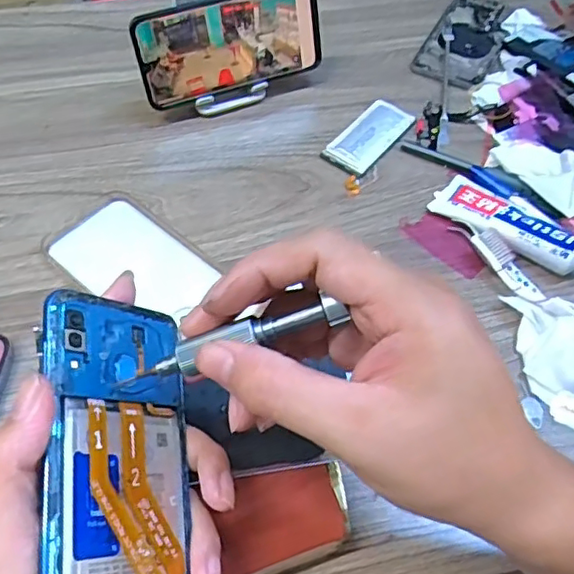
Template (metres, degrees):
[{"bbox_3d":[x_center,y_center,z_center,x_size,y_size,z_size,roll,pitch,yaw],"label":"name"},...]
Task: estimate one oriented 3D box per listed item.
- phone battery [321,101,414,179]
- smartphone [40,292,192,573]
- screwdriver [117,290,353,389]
[{"bbox_3d":[0.071,-0.130,0.532,0.040,0.010,0.088,35,63,19],"label":"phone battery"},{"bbox_3d":[-0.068,0.080,0.256,0.004,0.070,0.153,-22,66,33],"label":"smartphone"},{"bbox_3d":[-0.025,0.022,0.243,0.096,0.011,0.013,-20,57,12],"label":"screwdriver"}]

